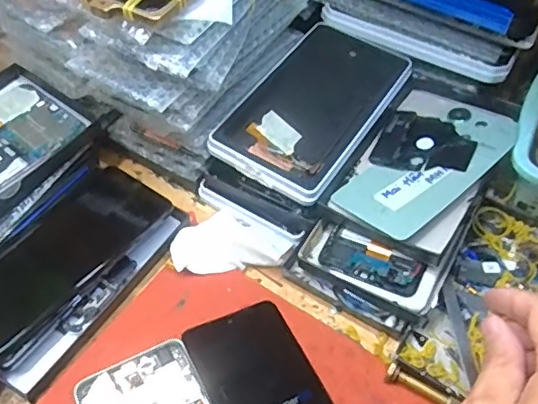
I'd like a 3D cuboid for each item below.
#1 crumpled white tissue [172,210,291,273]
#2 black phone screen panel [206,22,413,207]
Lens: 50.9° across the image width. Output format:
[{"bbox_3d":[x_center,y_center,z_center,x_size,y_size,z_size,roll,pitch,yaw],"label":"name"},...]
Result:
[{"bbox_3d":[-0.032,0.027,0.440,0.086,0.017,0.055,-9,53,-10],"label":"crumpled white tissue"},{"bbox_3d":[0.039,-0.082,0.473,0.101,0.015,0.179,30,57,19],"label":"black phone screen panel"}]

